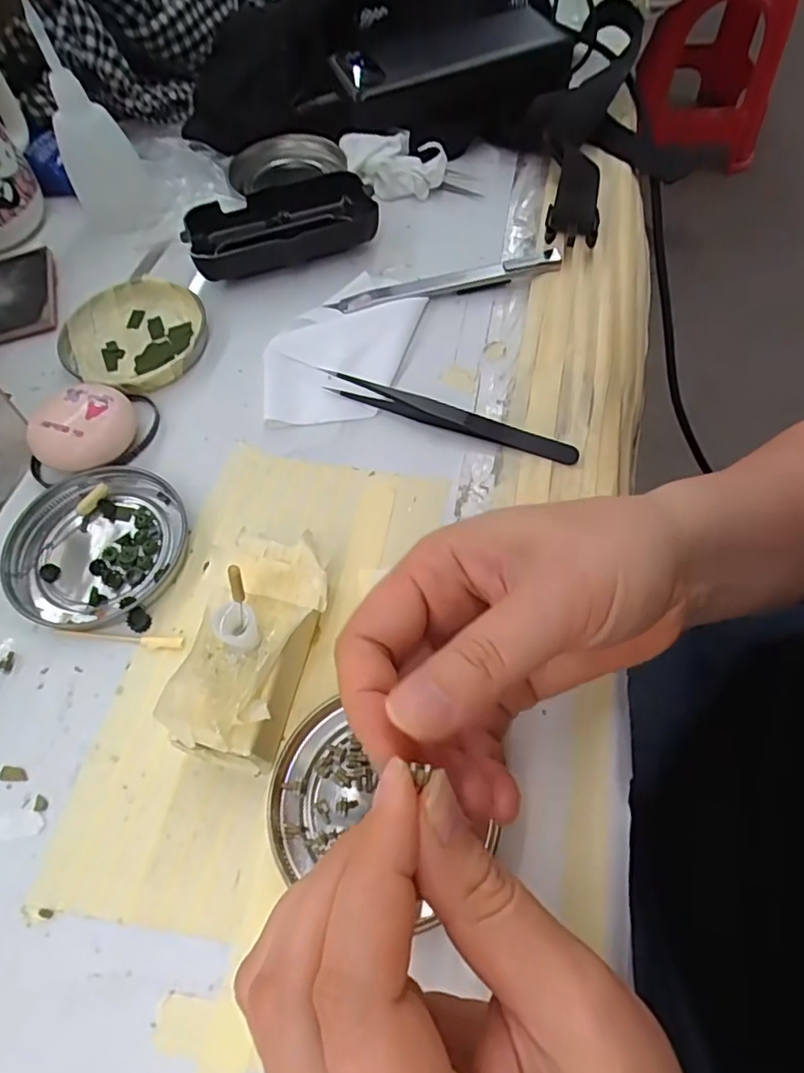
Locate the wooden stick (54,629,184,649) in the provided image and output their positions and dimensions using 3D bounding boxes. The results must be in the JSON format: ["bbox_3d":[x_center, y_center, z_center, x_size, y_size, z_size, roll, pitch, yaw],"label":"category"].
[{"bbox_3d":[-0.119,0.043,0.248,0.056,0.004,0.006,3,62,4],"label":"wooden stick"}]

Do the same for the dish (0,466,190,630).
[{"bbox_3d":[-0.138,0.003,0.268,0.077,0.008,0.075,-1,62,2],"label":"dish"}]

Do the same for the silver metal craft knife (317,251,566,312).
[{"bbox_3d":[0.024,-0.145,0.335,0.129,0.009,0.015,-11,62,-3],"label":"silver metal craft knife"}]

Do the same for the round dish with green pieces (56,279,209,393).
[{"bbox_3d":[-0.148,-0.113,0.329,0.076,0.010,0.082,-1,62,2],"label":"round dish with green pieces"}]

